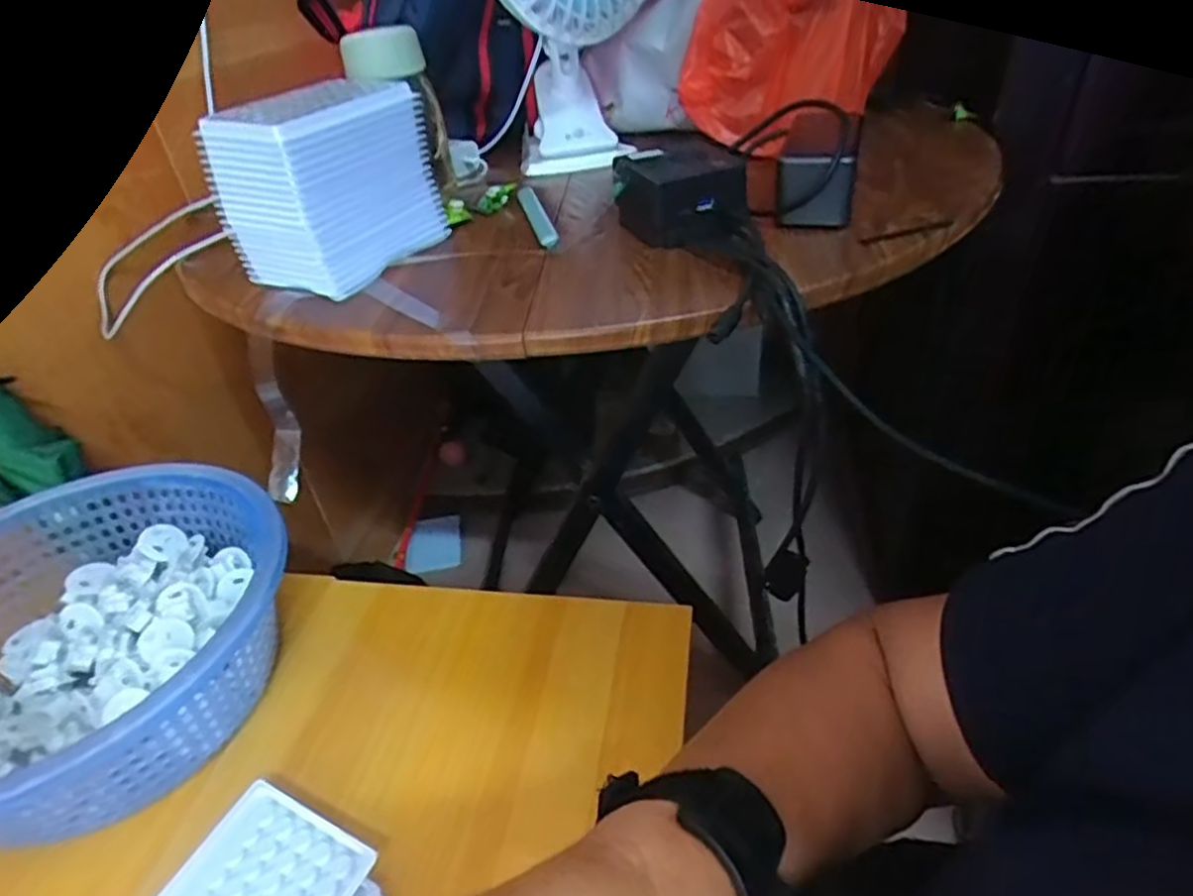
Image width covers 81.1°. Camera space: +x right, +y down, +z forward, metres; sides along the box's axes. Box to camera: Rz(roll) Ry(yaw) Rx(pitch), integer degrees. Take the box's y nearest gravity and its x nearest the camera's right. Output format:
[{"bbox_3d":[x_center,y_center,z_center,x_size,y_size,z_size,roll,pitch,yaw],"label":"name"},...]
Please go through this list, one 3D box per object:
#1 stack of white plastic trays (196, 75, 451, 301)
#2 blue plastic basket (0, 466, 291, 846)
[{"bbox_3d":[-0.191,-0.191,0.502,0.094,0.112,0.124,16,41,26],"label":"stack of white plastic trays"},{"bbox_3d":[-0.341,0.138,0.465,0.259,0.103,0.266,8,38,16],"label":"blue plastic basket"}]

